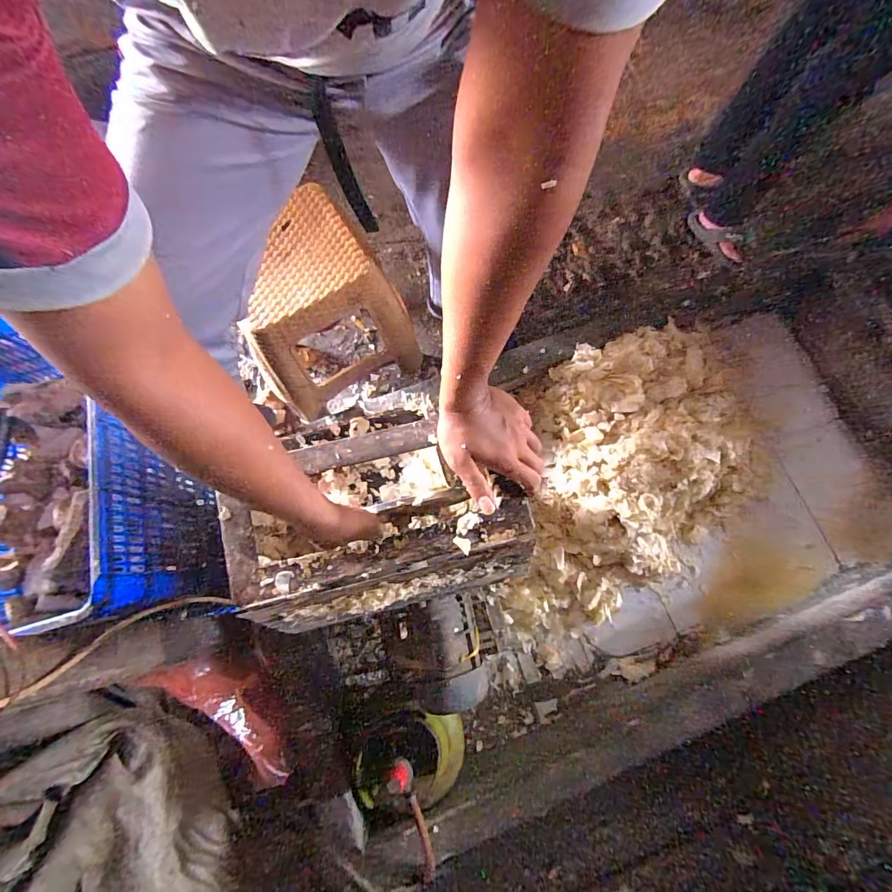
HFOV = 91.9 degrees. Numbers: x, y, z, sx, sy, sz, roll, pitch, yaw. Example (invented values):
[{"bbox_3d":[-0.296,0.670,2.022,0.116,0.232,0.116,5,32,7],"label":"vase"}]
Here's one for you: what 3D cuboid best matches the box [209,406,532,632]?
[{"bbox_3d":[-0.081,0.104,0.563,0.337,0.176,0.196,-13,75,-2],"label":"box"}]

